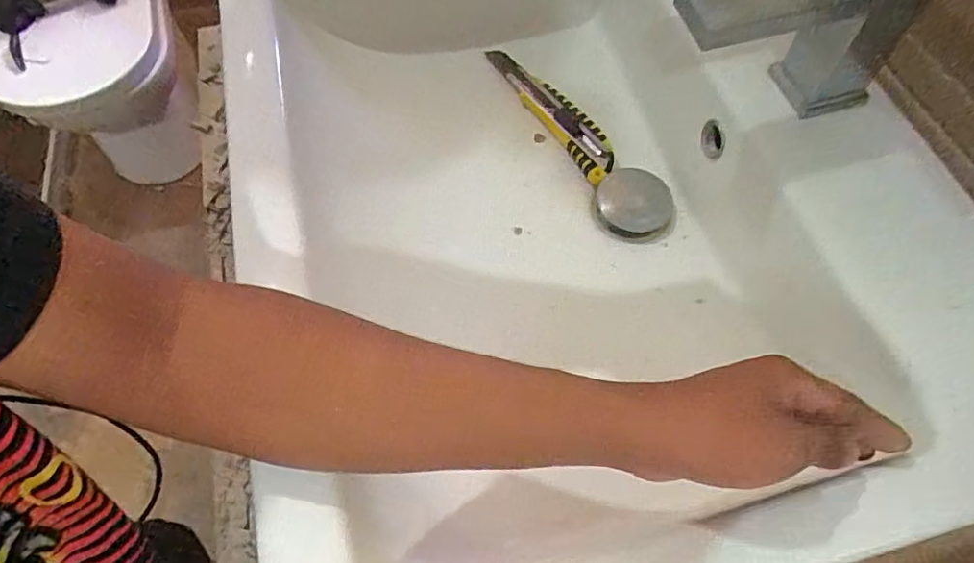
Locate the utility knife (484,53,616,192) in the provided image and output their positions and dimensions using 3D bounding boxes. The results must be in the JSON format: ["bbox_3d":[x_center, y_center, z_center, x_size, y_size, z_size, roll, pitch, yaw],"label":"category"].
[{"bbox_3d":[0.059,-0.158,0.524,0.037,0.016,0.169,-30,65,-16],"label":"utility knife"}]

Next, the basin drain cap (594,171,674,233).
[{"bbox_3d":[0.128,-0.070,0.486,0.057,0.010,0.063,-32,65,-17],"label":"basin drain cap"}]

